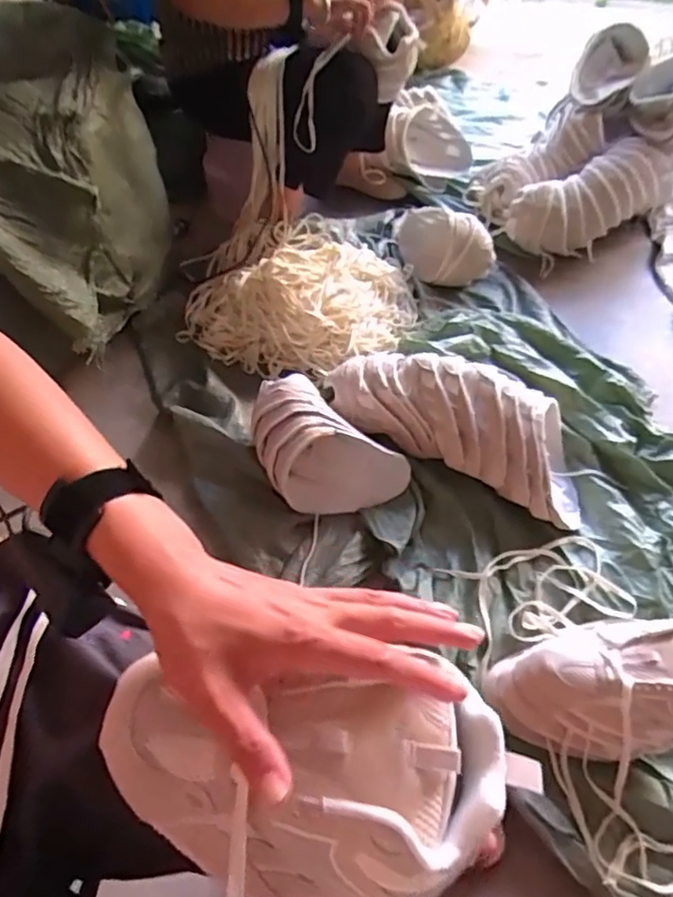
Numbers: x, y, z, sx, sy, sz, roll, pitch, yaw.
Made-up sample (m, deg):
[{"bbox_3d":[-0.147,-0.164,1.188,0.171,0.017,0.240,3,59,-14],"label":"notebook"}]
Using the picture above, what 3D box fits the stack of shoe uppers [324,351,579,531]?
[{"bbox_3d":[0.208,-0.050,1.012,0.464,0.139,0.165,25,56,18],"label":"stack of shoe uppers"}]

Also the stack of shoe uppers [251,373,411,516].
[{"bbox_3d":[-0.030,0.008,0.981,0.264,0.142,0.149,34,62,24],"label":"stack of shoe uppers"}]

